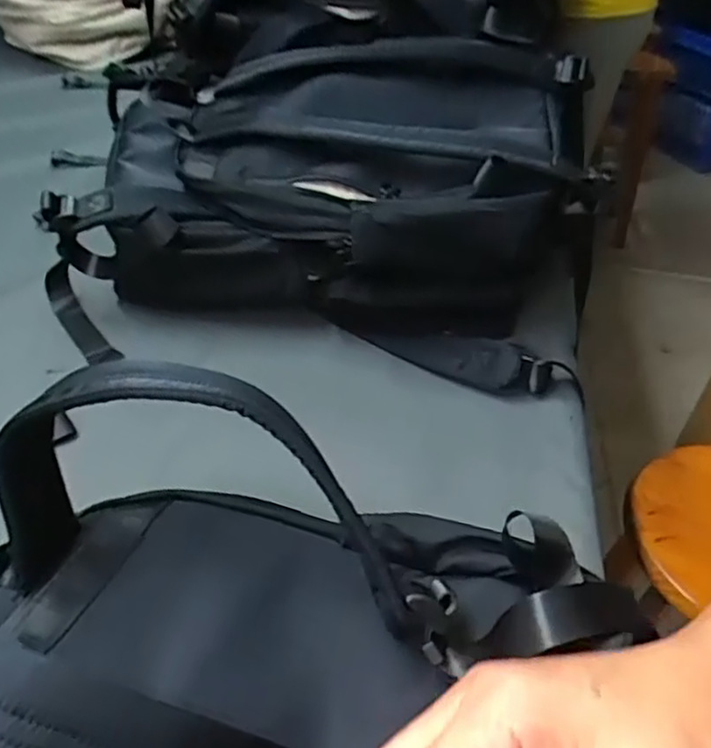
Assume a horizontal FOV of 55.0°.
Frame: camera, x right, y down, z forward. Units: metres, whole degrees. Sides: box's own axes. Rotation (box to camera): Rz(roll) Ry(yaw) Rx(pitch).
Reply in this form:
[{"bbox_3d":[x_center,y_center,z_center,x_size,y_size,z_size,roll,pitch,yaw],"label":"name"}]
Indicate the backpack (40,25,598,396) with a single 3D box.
[{"bbox_3d":[-0.019,-0.194,0.711,0.498,0.210,0.339,12,41,8],"label":"backpack"}]

